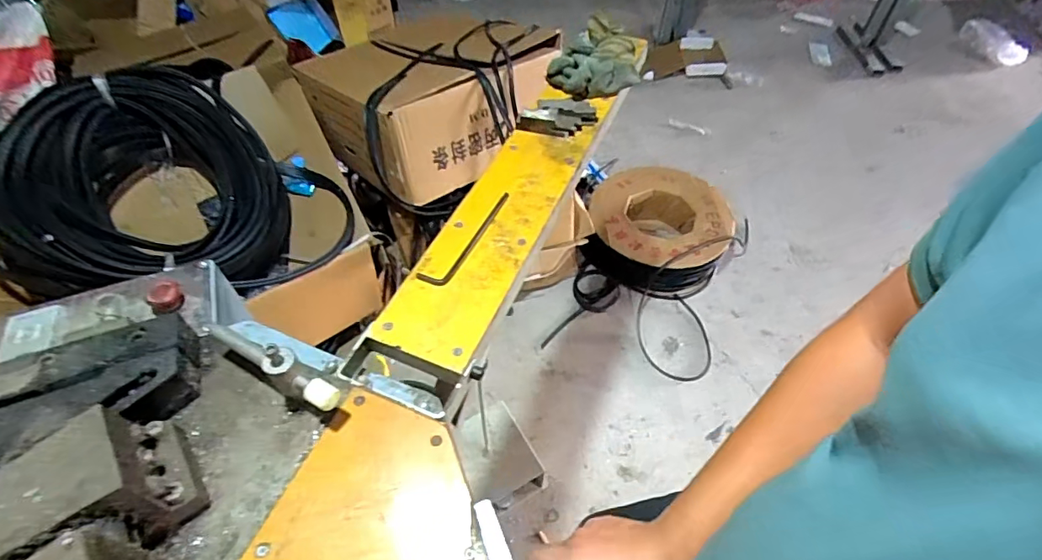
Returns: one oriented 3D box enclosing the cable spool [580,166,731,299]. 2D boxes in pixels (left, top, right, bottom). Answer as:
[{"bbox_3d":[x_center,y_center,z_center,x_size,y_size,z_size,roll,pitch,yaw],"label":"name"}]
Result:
[{"bbox_3d":[0.476,-0.169,1.773,0.459,0.166,0.547,19,53,15],"label":"cable spool"}]

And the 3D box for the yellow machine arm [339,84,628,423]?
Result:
[{"bbox_3d":[-0.020,-0.079,0.695,0.130,0.069,0.596,18,53,14],"label":"yellow machine arm"}]

